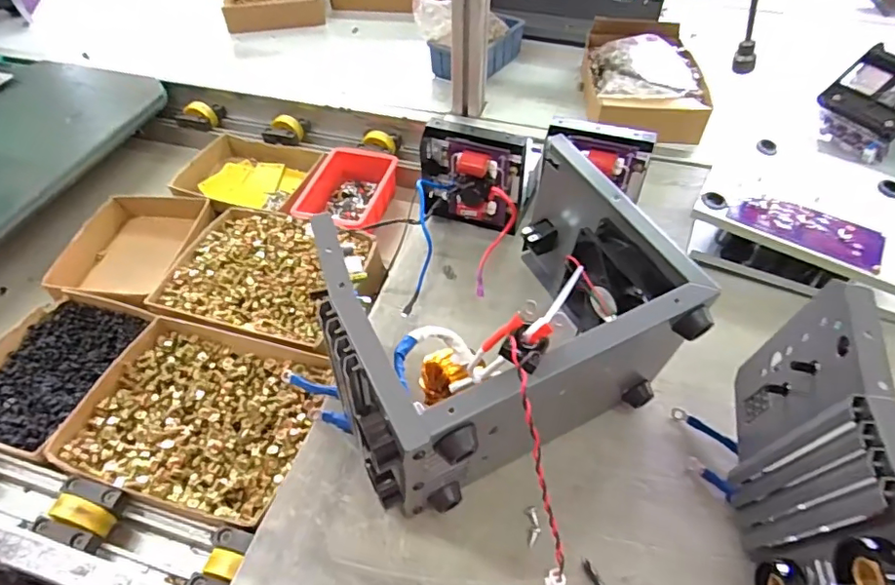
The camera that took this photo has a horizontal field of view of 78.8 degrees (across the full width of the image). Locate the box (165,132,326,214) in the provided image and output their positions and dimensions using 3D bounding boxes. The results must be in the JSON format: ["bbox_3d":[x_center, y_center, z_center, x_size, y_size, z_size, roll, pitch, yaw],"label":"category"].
[{"bbox_3d":[-0.272,-0.158,0.756,0.192,0.042,0.153,10,50,8],"label":"box"}]

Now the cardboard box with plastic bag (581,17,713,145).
[{"bbox_3d":[0.266,-0.290,0.746,0.154,0.072,0.226,6,49,5],"label":"cardboard box with plastic bag"}]

